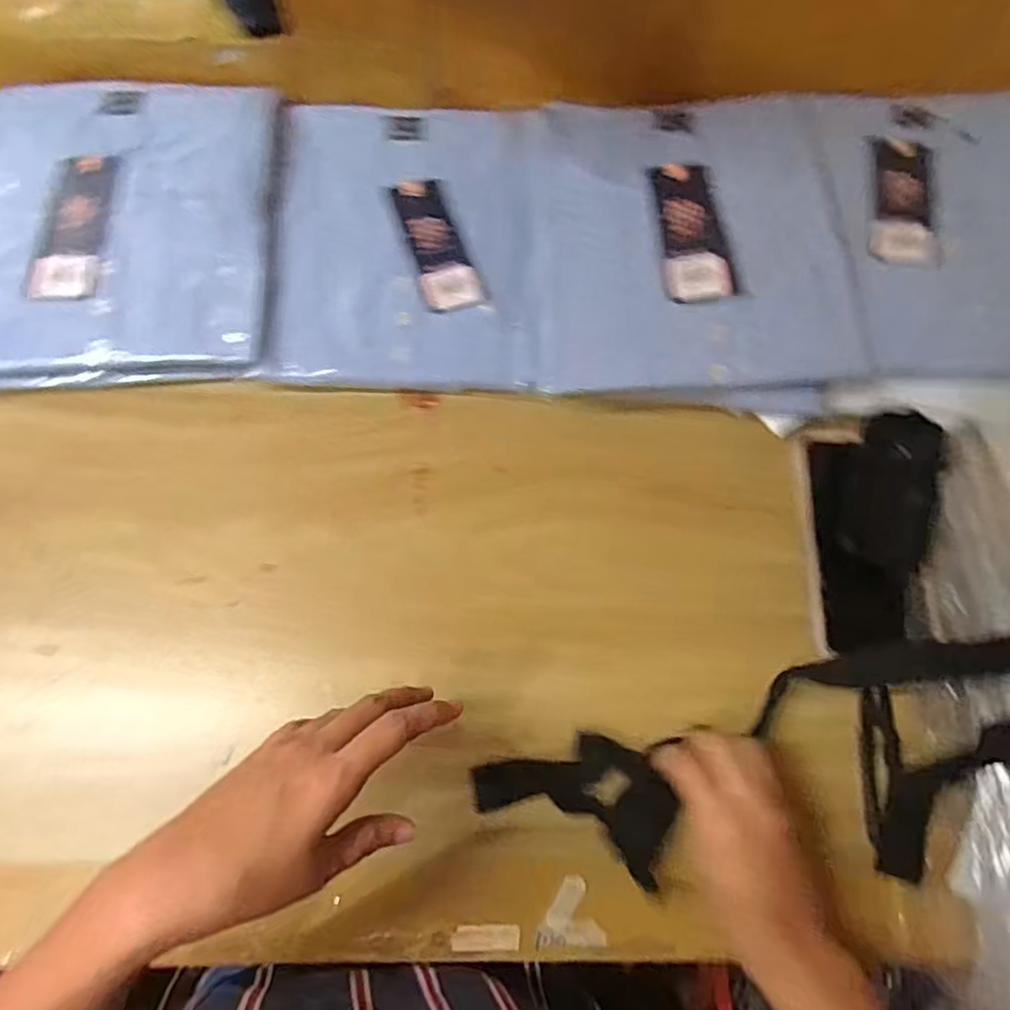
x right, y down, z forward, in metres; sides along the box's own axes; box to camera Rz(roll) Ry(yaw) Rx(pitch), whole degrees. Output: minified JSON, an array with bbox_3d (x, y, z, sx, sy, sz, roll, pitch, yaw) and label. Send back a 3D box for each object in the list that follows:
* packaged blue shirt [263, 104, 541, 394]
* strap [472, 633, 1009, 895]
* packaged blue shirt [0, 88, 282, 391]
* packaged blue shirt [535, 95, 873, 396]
[{"bbox_3d":[-0.073,-0.202,0.499,0.189,0.024,0.254,2,74,0],"label":"packaged blue shirt"},{"bbox_3d":[0.267,0.143,0.380,0.555,0.056,0.148,-11,74,3],"label":"strap"},{"bbox_3d":[-0.290,-0.204,0.480,0.232,0.029,0.250,-6,74,-2],"label":"packaged blue shirt"},{"bbox_3d":[0.132,-0.196,0.481,0.212,0.028,0.247,-1,74,0],"label":"packaged blue shirt"}]

